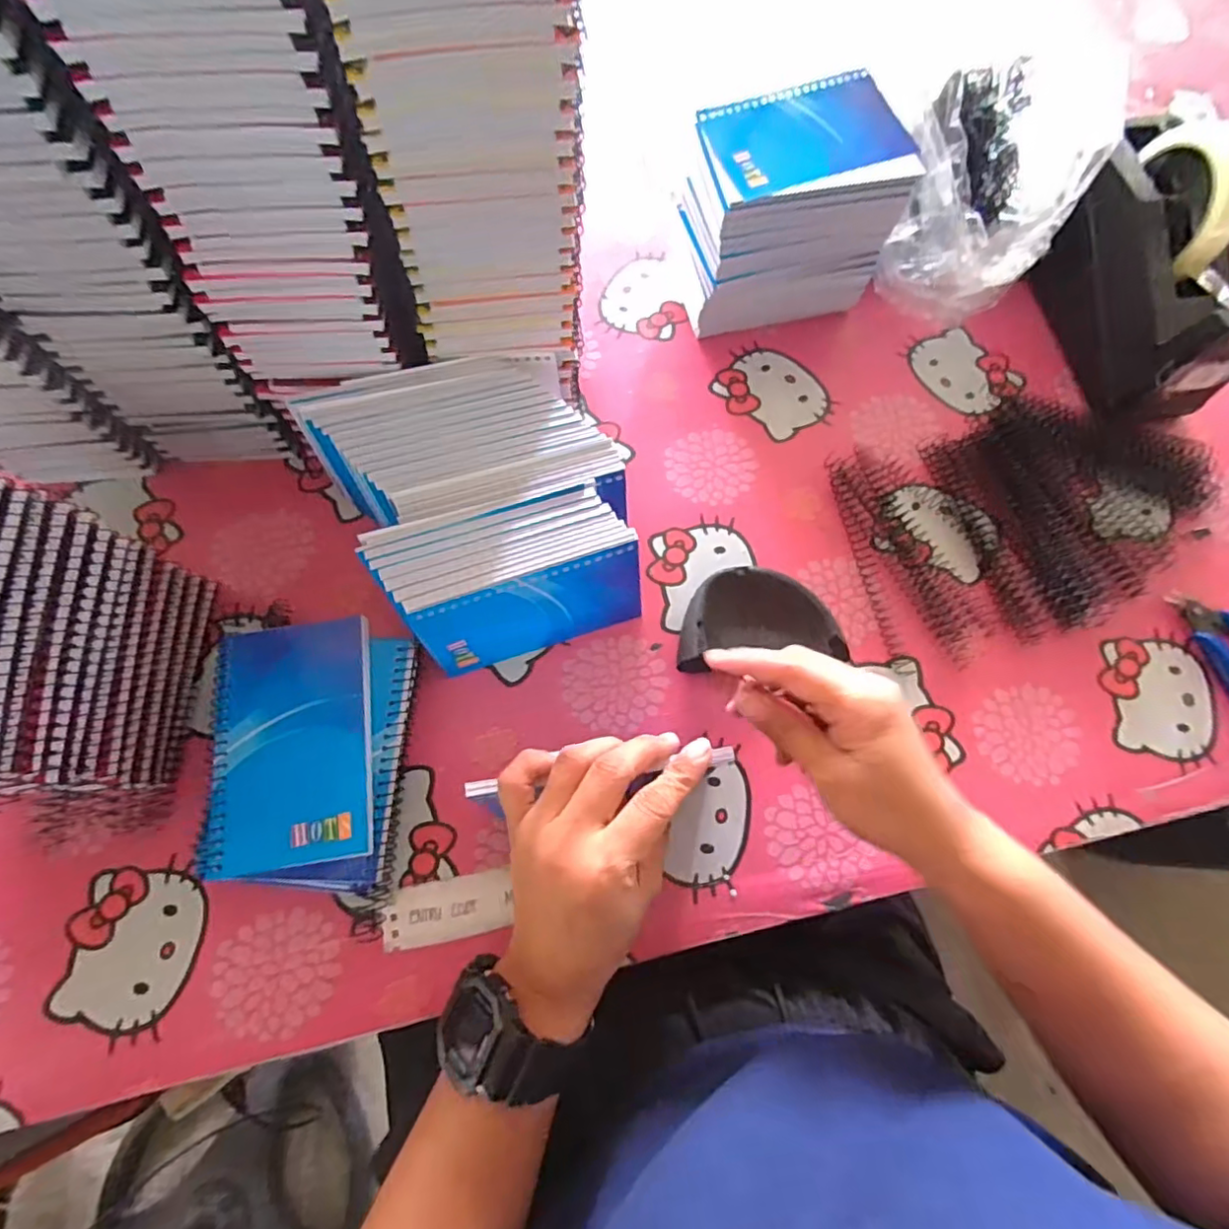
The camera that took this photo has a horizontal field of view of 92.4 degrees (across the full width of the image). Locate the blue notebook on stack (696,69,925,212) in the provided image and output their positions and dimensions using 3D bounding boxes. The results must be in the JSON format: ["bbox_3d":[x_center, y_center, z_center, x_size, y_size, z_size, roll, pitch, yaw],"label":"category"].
[{"bbox_3d":[0.126,-0.317,0.391,0.131,0.015,0.088,-13,72,-6],"label":"blue notebook on stack"}]

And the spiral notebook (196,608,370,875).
[{"bbox_3d":[-0.179,0.069,0.323,0.084,0.016,0.128,-8,71,-4],"label":"spiral notebook"}]

